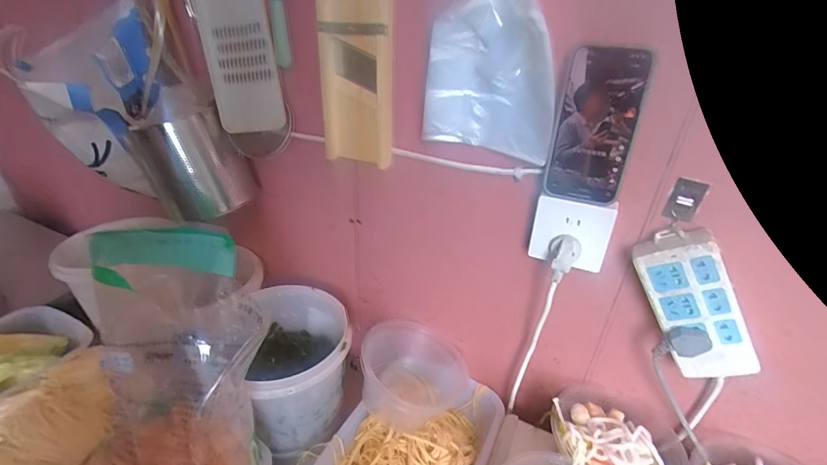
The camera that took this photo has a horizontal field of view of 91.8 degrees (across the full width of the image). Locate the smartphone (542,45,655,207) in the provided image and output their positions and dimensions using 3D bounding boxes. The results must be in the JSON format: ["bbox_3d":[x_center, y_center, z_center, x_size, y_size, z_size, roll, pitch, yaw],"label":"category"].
[{"bbox_3d":[0.193,-0.108,0.427,0.079,0.160,0.008,13,28,22],"label":"smartphone"}]

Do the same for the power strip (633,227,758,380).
[{"bbox_3d":[0.324,0.086,0.459,0.081,0.185,0.033,-23,13,36],"label":"power strip"}]

